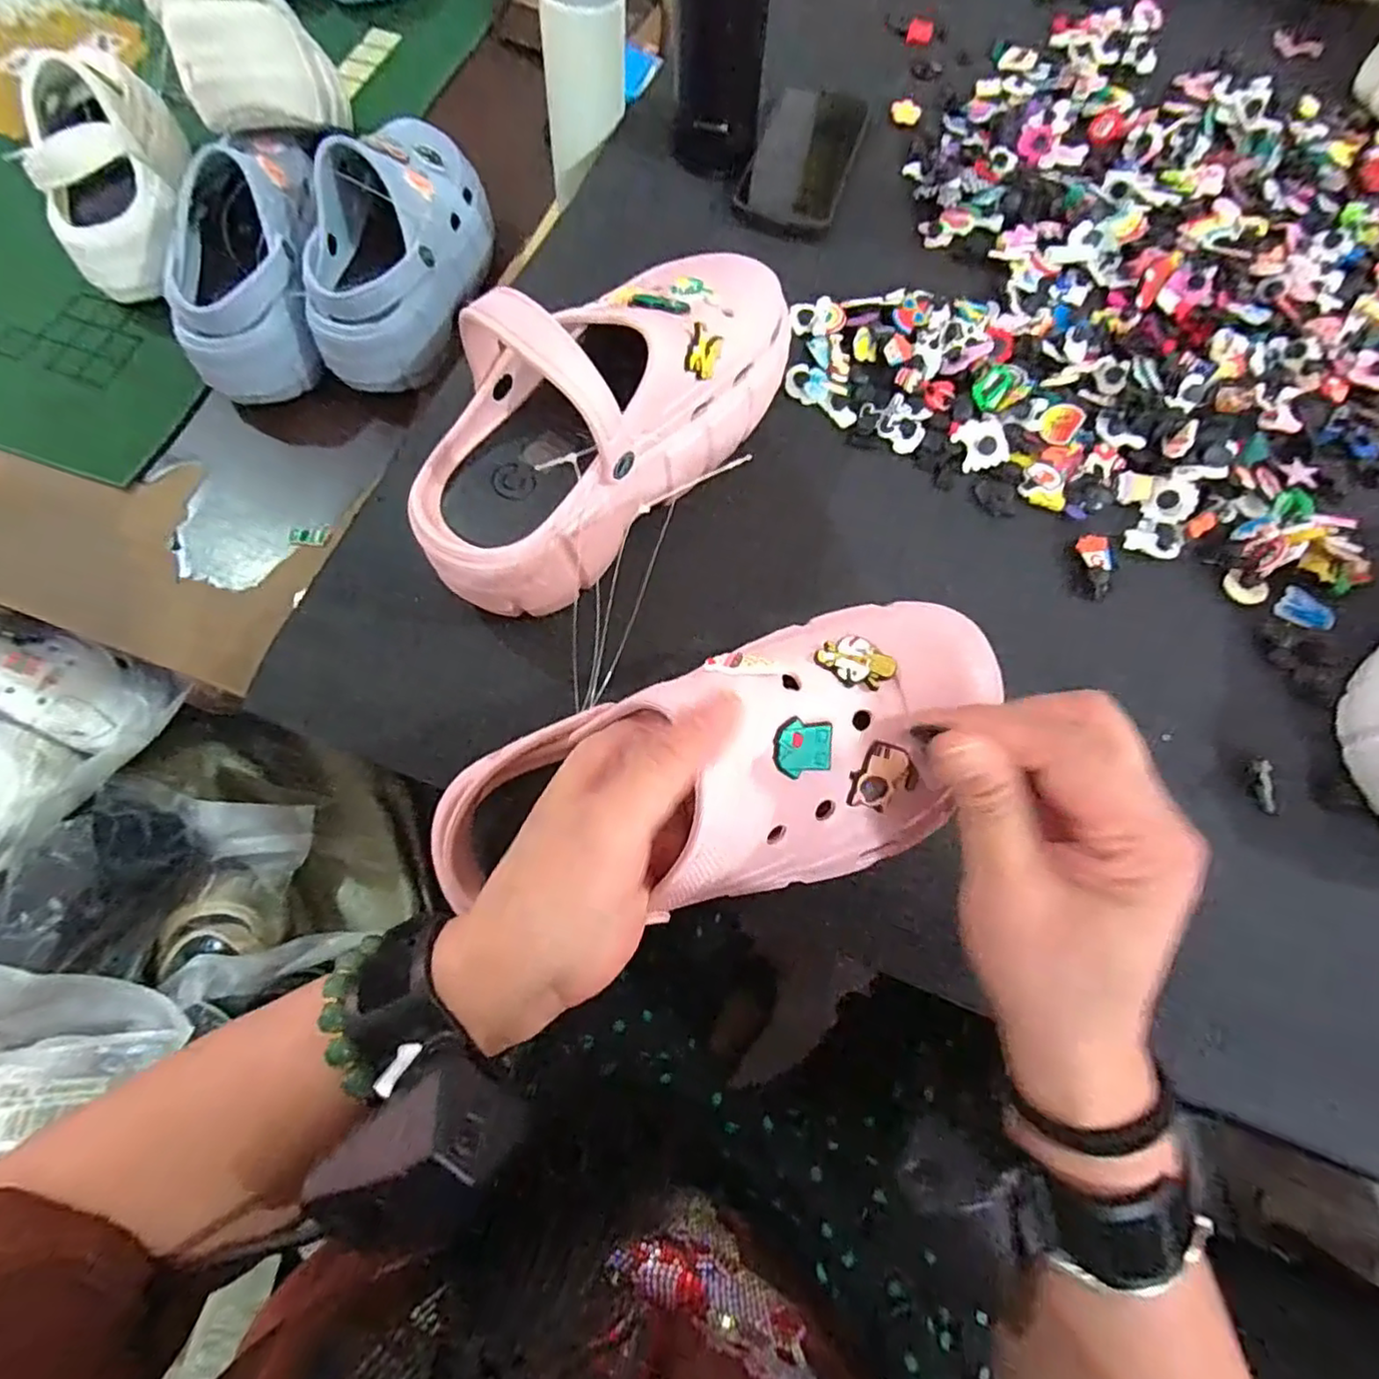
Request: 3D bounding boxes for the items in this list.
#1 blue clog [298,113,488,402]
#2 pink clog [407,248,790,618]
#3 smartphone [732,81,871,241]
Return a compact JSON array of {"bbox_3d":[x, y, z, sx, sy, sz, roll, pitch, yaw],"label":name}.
[{"bbox_3d":[-0.246,-0.375,0.563,0.110,0.096,0.235,6,70,2],"label":"blue clog"},{"bbox_3d":[-0.046,-0.158,0.358,0.097,0.145,0.239,41,75,13],"label":"pink clog"},{"bbox_3d":[0.092,-0.429,0.530,0.077,0.007,0.169,17,72,5],"label":"smartphone"}]

